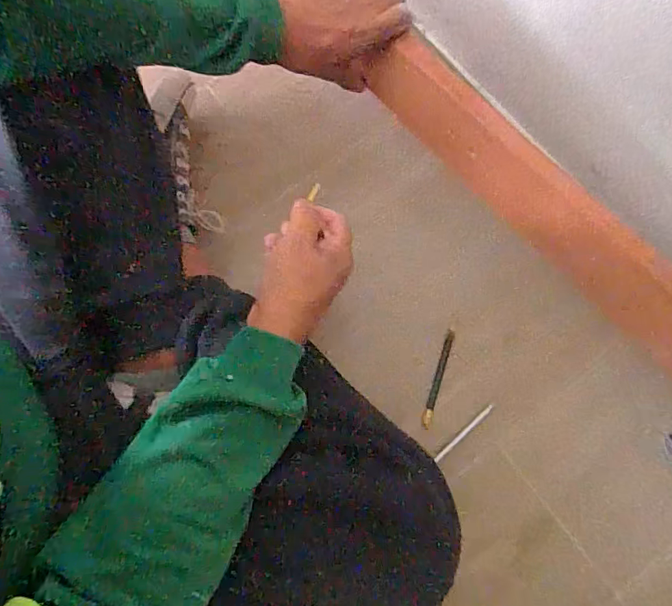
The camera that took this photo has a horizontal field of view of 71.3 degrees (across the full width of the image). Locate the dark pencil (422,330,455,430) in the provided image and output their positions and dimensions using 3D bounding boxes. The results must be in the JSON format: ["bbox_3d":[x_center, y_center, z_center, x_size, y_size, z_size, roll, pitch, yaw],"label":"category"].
[{"bbox_3d":[0.123,0.094,0.564,0.010,0.008,0.113,19,78,5],"label":"dark pencil"}]

